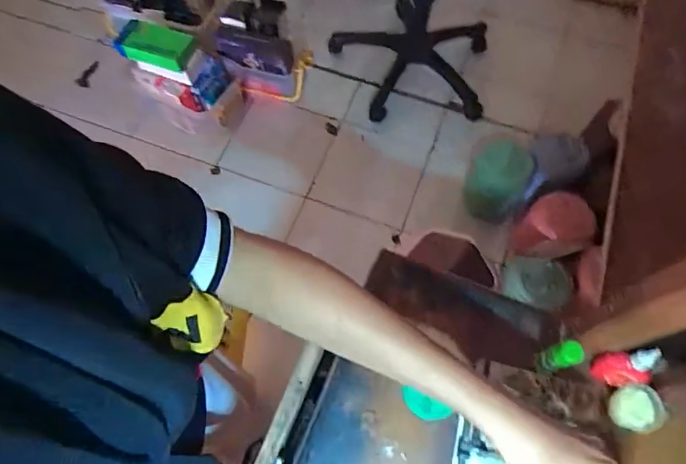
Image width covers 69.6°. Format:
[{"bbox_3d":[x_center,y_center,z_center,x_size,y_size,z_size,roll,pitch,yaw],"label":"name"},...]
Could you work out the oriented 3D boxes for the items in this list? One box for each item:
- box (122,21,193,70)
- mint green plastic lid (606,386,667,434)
[{"bbox_3d":[-0.487,-0.500,1.322,0.181,0.070,0.090,12,66,5],"label":"box"},{"bbox_3d":[0.279,0.171,0.474,0.042,0.037,0.041,-1,66,1],"label":"mint green plastic lid"}]

